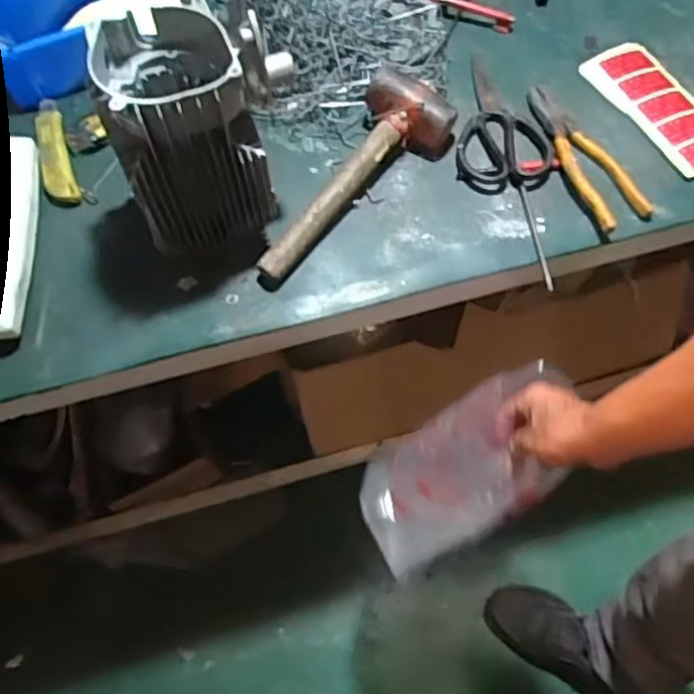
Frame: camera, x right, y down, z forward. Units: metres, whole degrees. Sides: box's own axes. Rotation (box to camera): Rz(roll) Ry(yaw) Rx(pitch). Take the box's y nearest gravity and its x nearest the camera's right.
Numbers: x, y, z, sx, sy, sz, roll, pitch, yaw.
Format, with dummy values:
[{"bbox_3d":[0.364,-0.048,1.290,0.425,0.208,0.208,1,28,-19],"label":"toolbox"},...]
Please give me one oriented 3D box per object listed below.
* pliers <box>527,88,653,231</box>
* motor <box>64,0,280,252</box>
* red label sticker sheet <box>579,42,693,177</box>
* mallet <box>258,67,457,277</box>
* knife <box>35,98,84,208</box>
[{"bbox_3d":[0.261,-0.213,0.708,0.063,0.028,0.204,-14,66,-6],"label":"pliers"},{"bbox_3d":[-0.145,-0.195,0.590,0.121,0.159,0.131,-22,67,-9],"label":"motor"},{"bbox_3d":[0.358,-0.275,0.751,0.085,0.015,0.196,-24,67,-10],"label":"red label sticker sheet"},{"bbox_3d":[0.014,-0.171,0.686,0.099,0.050,0.279,29,69,13],"label":"mallet"},{"bbox_3d":[-0.325,-0.219,0.731,0.034,0.019,0.153,-19,66,-8],"label":"knife"}]

